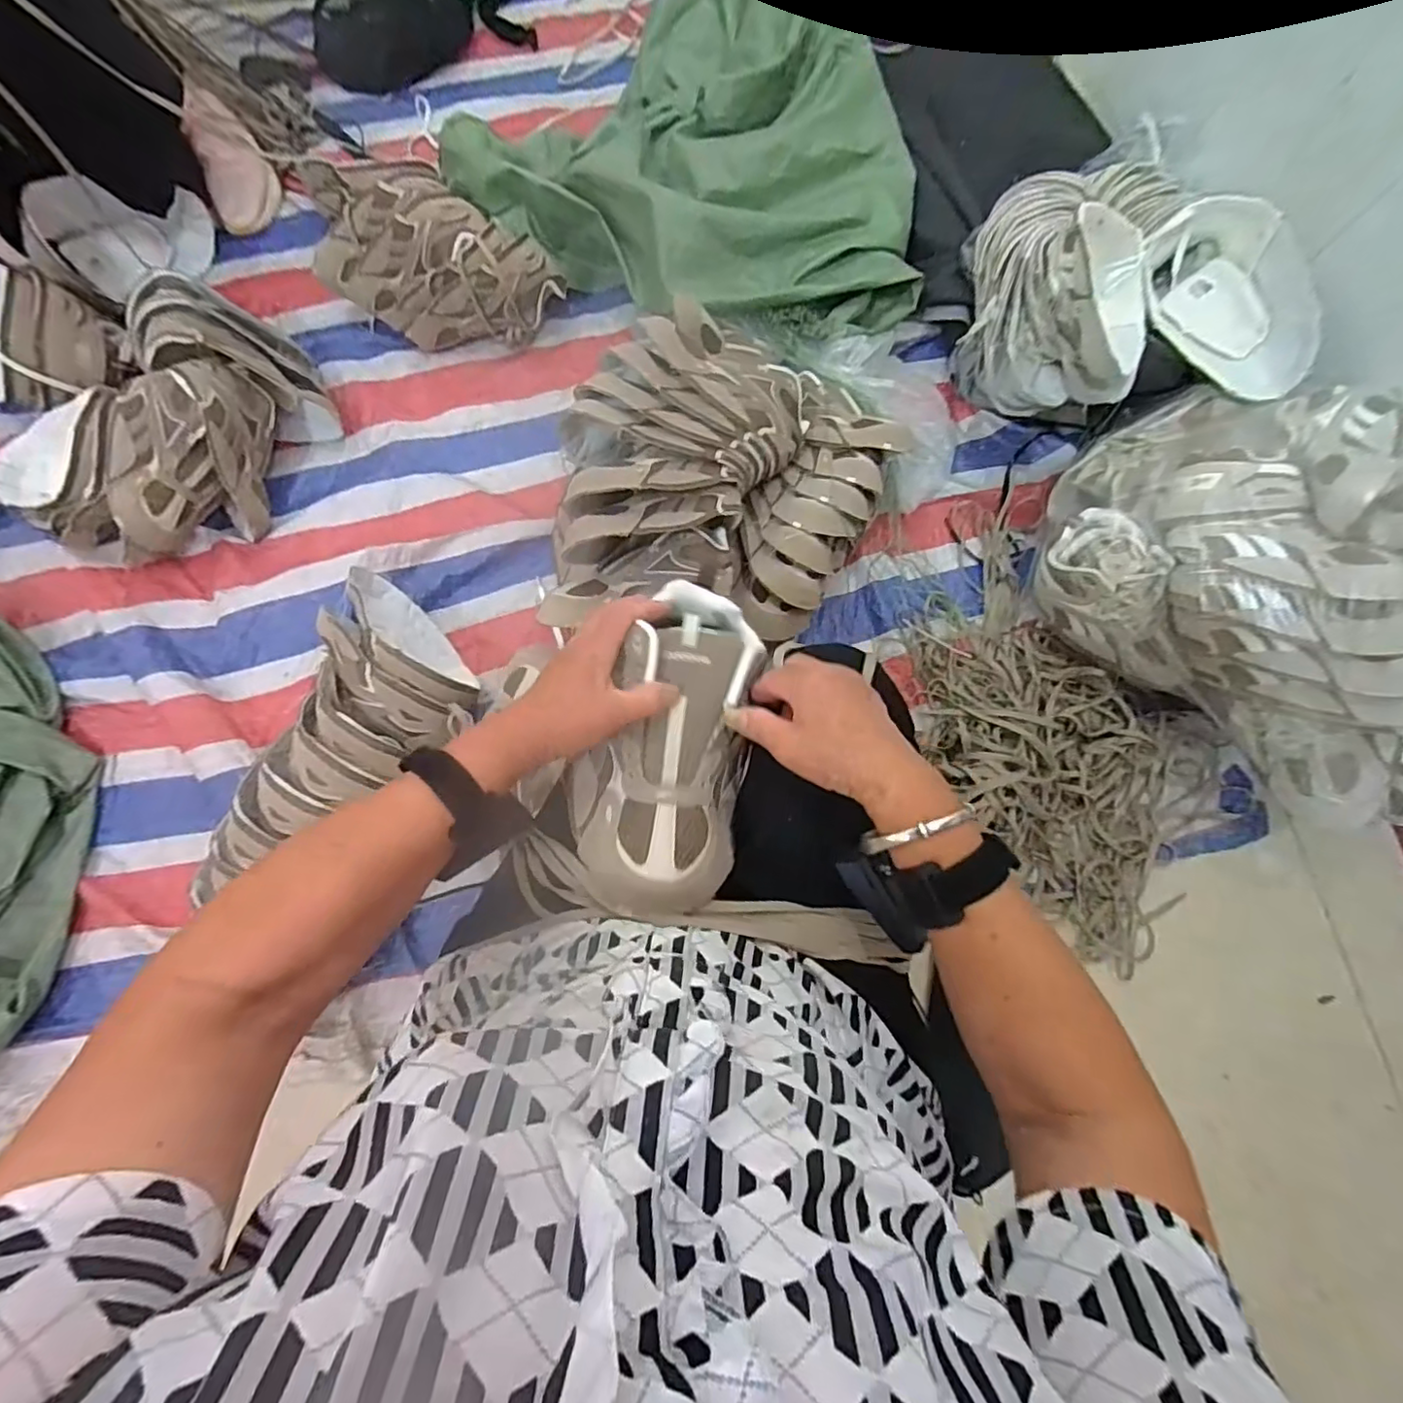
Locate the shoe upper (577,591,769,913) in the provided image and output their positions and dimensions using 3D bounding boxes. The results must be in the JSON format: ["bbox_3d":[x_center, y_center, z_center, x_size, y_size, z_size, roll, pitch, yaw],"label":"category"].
[{"bbox_3d":[-0.014,0.028,0.439,0.099,0.065,0.235,11,78,1],"label":"shoe upper"}]

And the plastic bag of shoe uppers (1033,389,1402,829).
[{"bbox_3d":[0.721,-0.123,0.712,0.316,0.255,0.595,-43,82,-10],"label":"plastic bag of shoe uppers"}]

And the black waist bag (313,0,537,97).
[{"bbox_3d":[-0.457,-1.242,1.095,0.487,0.073,0.158,-26,79,-7],"label":"black waist bag"}]

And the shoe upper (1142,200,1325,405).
[{"bbox_3d":[0.661,-0.496,0.769,0.106,0.096,0.257,-27,79,-7],"label":"shoe upper"}]

